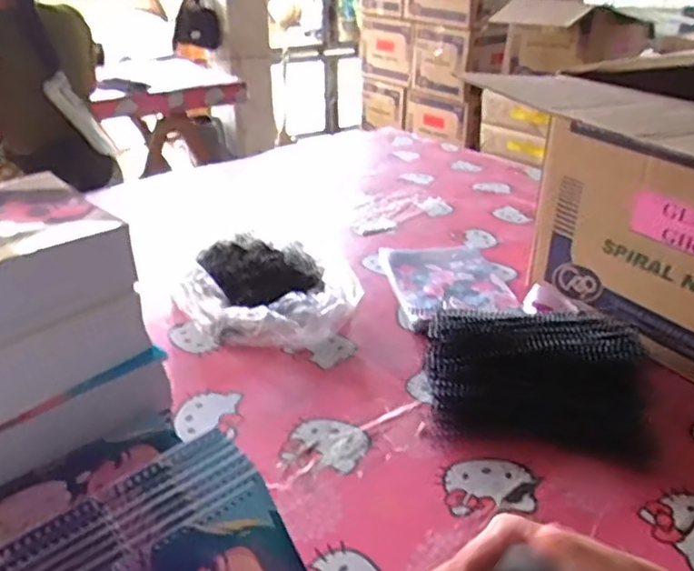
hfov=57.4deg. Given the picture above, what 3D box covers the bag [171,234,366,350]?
[{"bbox_3d":[-0.105,0.001,0.851,0.244,0.055,0.206,4,28,6],"label":"bag"}]

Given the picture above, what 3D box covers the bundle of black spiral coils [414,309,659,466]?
[{"bbox_3d":[0.214,0.099,0.659,0.249,0.068,0.175,-3,28,-6],"label":"bundle of black spiral coils"}]

